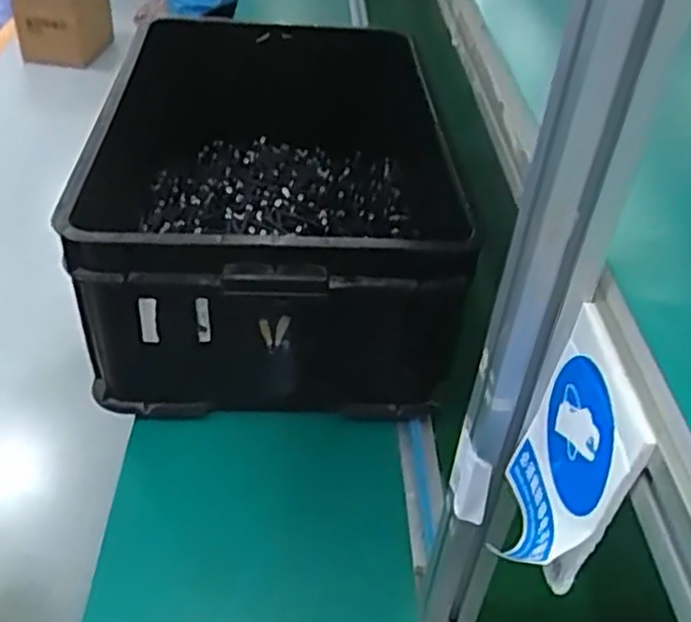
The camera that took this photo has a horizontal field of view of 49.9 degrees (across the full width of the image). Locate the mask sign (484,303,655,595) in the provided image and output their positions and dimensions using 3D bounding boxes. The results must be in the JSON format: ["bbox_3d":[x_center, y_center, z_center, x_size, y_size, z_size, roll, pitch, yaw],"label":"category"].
[{"bbox_3d":[0.117,0.082,0.407,0.027,0.141,0.098,5,39,-1],"label":"mask sign"}]

